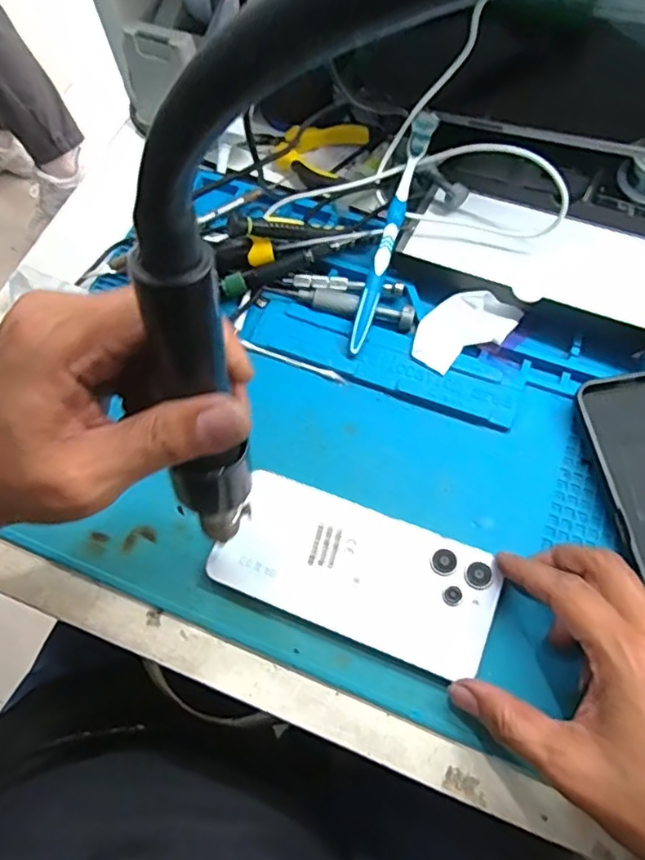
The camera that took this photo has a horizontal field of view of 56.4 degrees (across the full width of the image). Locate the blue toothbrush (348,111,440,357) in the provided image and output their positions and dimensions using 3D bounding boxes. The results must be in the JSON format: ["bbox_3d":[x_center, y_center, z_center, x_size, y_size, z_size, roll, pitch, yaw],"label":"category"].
[{"bbox_3d":[0.049,-0.139,0.425,0.014,0.017,0.182,16,83,10],"label":"blue toothbrush"}]

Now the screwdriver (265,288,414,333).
[{"bbox_3d":[0.012,-0.089,0.427,0.106,0.013,0.018,10,67,7],"label":"screwdriver"}]

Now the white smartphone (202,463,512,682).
[{"bbox_3d":[0.020,0.083,0.357,0.159,0.011,0.074,19,68,11],"label":"white smartphone"}]

